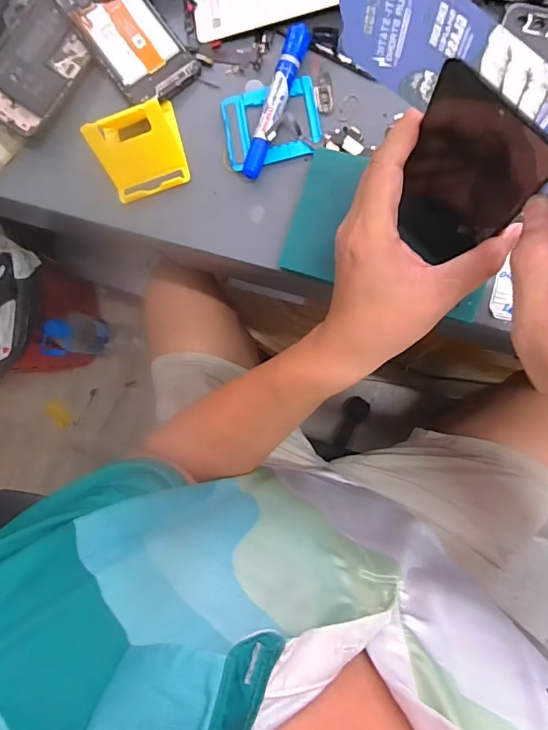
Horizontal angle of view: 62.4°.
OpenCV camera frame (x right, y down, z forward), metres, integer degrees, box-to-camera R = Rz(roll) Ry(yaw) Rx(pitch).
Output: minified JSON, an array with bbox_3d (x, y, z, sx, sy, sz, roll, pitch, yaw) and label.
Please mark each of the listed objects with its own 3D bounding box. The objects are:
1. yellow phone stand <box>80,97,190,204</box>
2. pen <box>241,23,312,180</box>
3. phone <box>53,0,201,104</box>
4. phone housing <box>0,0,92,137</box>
[{"bbox_3d":[-0.121,-0.197,0.401,0.070,0.048,0.075,-19,84,7],"label":"yellow phone stand"},{"bbox_3d":[0.002,-0.228,0.391,0.019,0.013,0.134,19,89,10],"label":"pen"},{"bbox_3d":[-0.142,-0.313,0.417,0.071,0.010,0.155,-40,90,-2],"label":"phone"},{"bbox_3d":[-0.225,-0.285,0.425,0.077,0.013,0.127,29,87,-4],"label":"phone housing"}]

